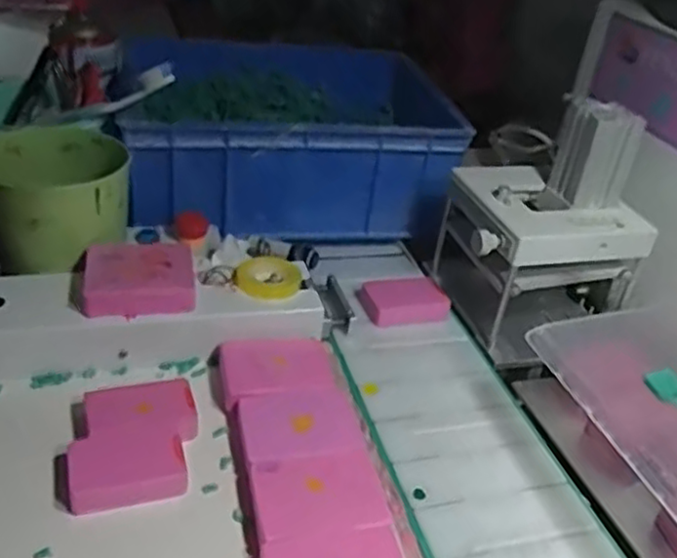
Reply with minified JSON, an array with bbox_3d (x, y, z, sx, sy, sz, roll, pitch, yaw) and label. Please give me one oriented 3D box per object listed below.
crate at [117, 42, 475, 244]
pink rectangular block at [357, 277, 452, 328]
[{"bbox_3d":[-0.052,-0.158,0.770,0.340,0.123,0.269,-3,34,-15],"label":"crate"},{"bbox_3d":[0.057,0.021,0.605,0.076,0.022,0.042,-4,34,-17],"label":"pink rectangular block"}]

